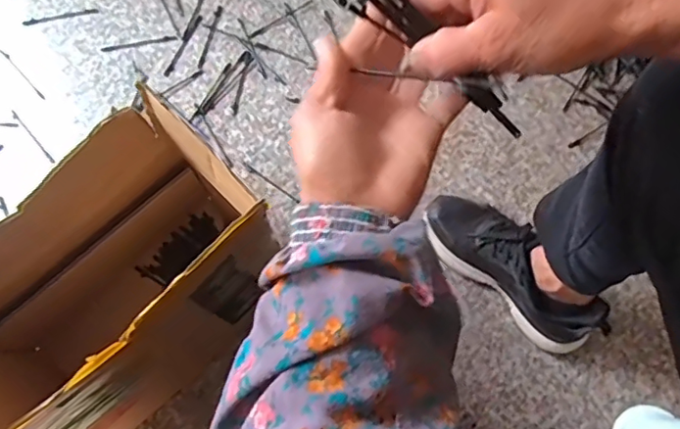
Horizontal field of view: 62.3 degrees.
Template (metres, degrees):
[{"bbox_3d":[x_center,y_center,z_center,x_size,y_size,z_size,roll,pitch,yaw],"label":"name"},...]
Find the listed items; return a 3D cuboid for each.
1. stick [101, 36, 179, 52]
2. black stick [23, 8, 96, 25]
[{"bbox_3d":[-0.312,-0.267,0.879,0.115,0.004,0.011,-10,72,-2],"label":"stick"},{"bbox_3d":[-0.447,-0.317,0.898,0.119,0.004,0.014,-11,72,-2],"label":"black stick"}]

